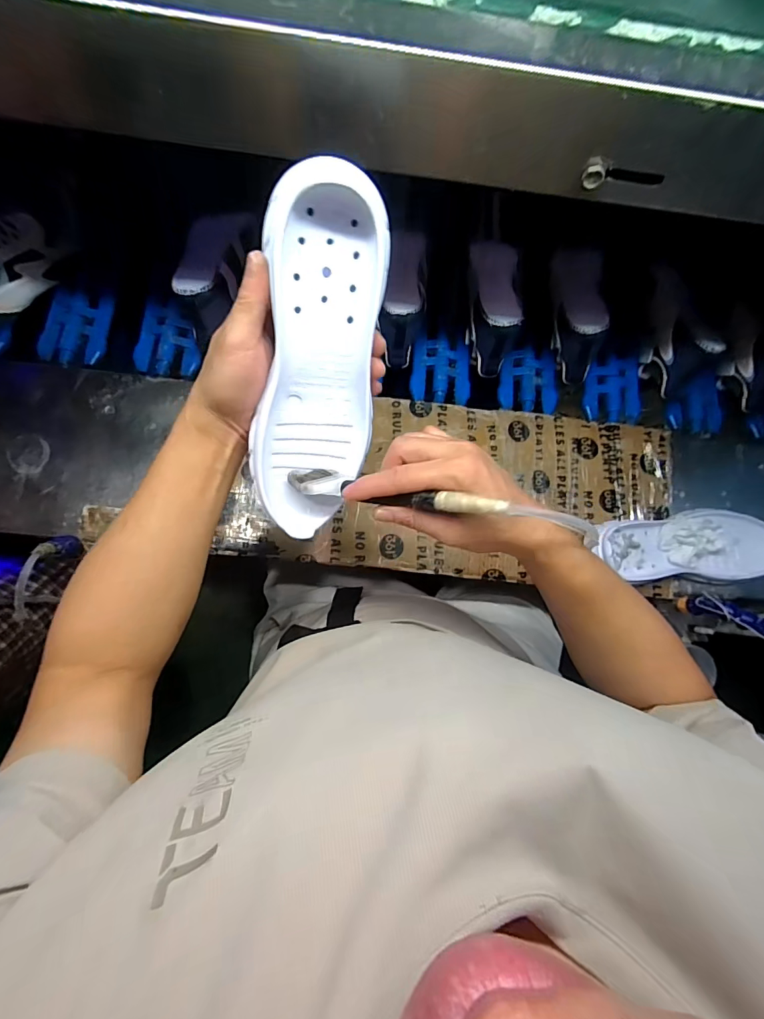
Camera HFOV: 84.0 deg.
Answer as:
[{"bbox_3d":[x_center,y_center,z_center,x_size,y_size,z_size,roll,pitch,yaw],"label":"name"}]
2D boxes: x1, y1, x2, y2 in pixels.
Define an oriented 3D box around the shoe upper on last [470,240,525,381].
[{"bbox_3d":[0.168,-0.318,0.627,0.080,0.076,0.220,7,84,-2],"label":"shoe upper on last"}]

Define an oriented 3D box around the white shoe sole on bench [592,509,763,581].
[{"bbox_3d":[0.422,0.050,0.588,0.285,0.056,0.097,0,84,-3],"label":"white shoe sole on bench"}]

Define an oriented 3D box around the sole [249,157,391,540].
[{"bbox_3d":[-0.048,-0.101,0.325,0.083,0.039,0.256,11,116,-2],"label":"sole"}]

